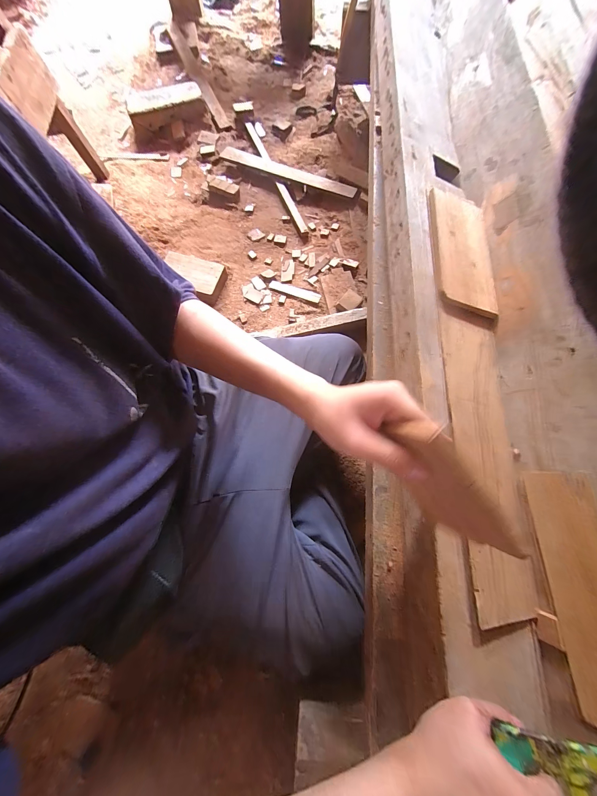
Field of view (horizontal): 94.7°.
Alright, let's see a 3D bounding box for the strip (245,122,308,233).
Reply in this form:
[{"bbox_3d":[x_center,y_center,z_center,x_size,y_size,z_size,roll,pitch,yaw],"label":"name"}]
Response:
[{"bbox_3d":[-0.084,-0.790,0.963,0.025,0.016,0.571,-21,75,-4],"label":"strip"}]

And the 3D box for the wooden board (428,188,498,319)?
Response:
[{"bbox_3d":[0.257,-0.230,0.431,0.106,0.008,0.209,8,74,-13],"label":"wooden board"}]

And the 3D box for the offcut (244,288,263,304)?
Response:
[{"bbox_3d":[-0.133,-0.309,0.829,0.052,0.006,0.038,30,77,9],"label":"offcut"}]

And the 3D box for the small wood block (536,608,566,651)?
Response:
[{"bbox_3d":[0.285,0.263,0.314,0.021,0.006,0.031,-10,65,41],"label":"small wood block"}]

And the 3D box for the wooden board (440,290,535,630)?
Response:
[{"bbox_3d":[0.245,0.060,0.361,0.106,0.017,0.390,9,72,-18],"label":"wooden board"}]

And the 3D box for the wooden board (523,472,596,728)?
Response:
[{"bbox_3d":[0.319,0.213,0.303,0.010,0.063,0.249,16,65,-38],"label":"wooden board"}]

